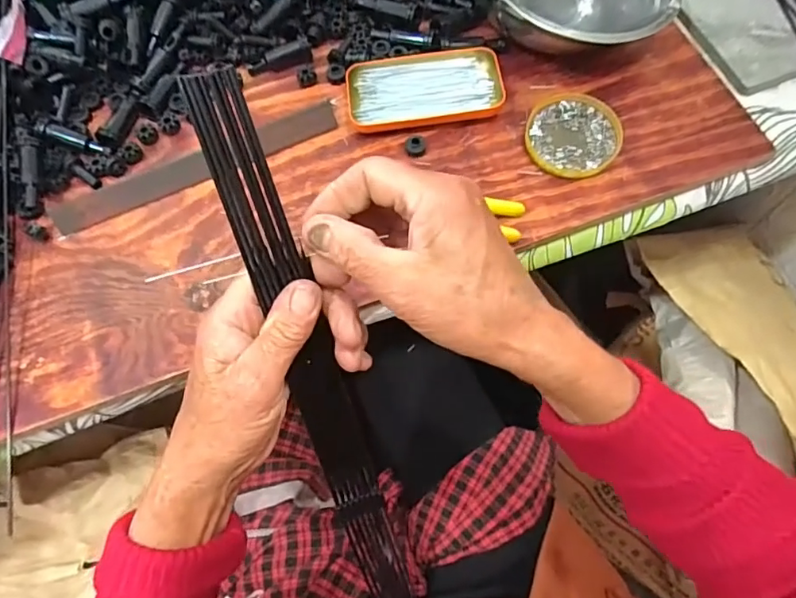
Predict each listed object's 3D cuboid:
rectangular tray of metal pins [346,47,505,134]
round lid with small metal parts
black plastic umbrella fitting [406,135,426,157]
[{"bbox_3d":[0.024,-0.204,0.506,0.143,0.018,0.078,-7,65,0],"label":"rectangular tray of metal pins"},{"bbox_3d":[0.160,-0.153,0.487,0.082,0.012,0.089,-3,65,2],"label":"round lid with small metal parts"},{"bbox_3d":[0.017,-0.143,0.486,0.018,0.012,0.019,0,65,3],"label":"black plastic umbrella fitting"}]

